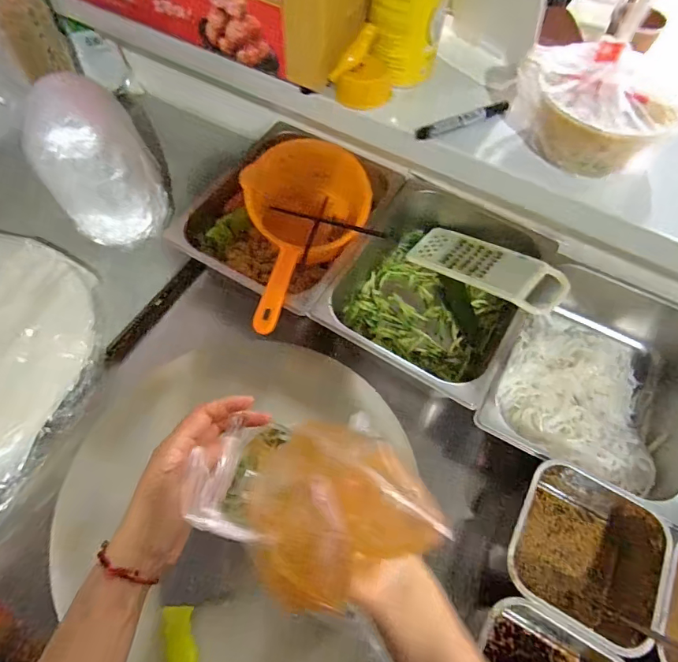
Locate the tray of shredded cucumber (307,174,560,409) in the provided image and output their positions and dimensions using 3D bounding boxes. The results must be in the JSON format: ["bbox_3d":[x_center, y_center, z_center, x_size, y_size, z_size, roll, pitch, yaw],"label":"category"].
[{"bbox_3d":[0.149,-0.066,0.713,0.264,0.095,0.331,29,64,13],"label":"tray of shredded cucumber"}]

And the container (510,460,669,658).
[{"bbox_3d":[0.273,0.255,0.521,0.160,0.089,0.157,29,64,12],"label":"container"}]

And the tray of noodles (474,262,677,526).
[{"bbox_3d":[0.364,0.062,0.642,0.262,0.091,0.340,28,64,12],"label":"tray of noodles"}]

